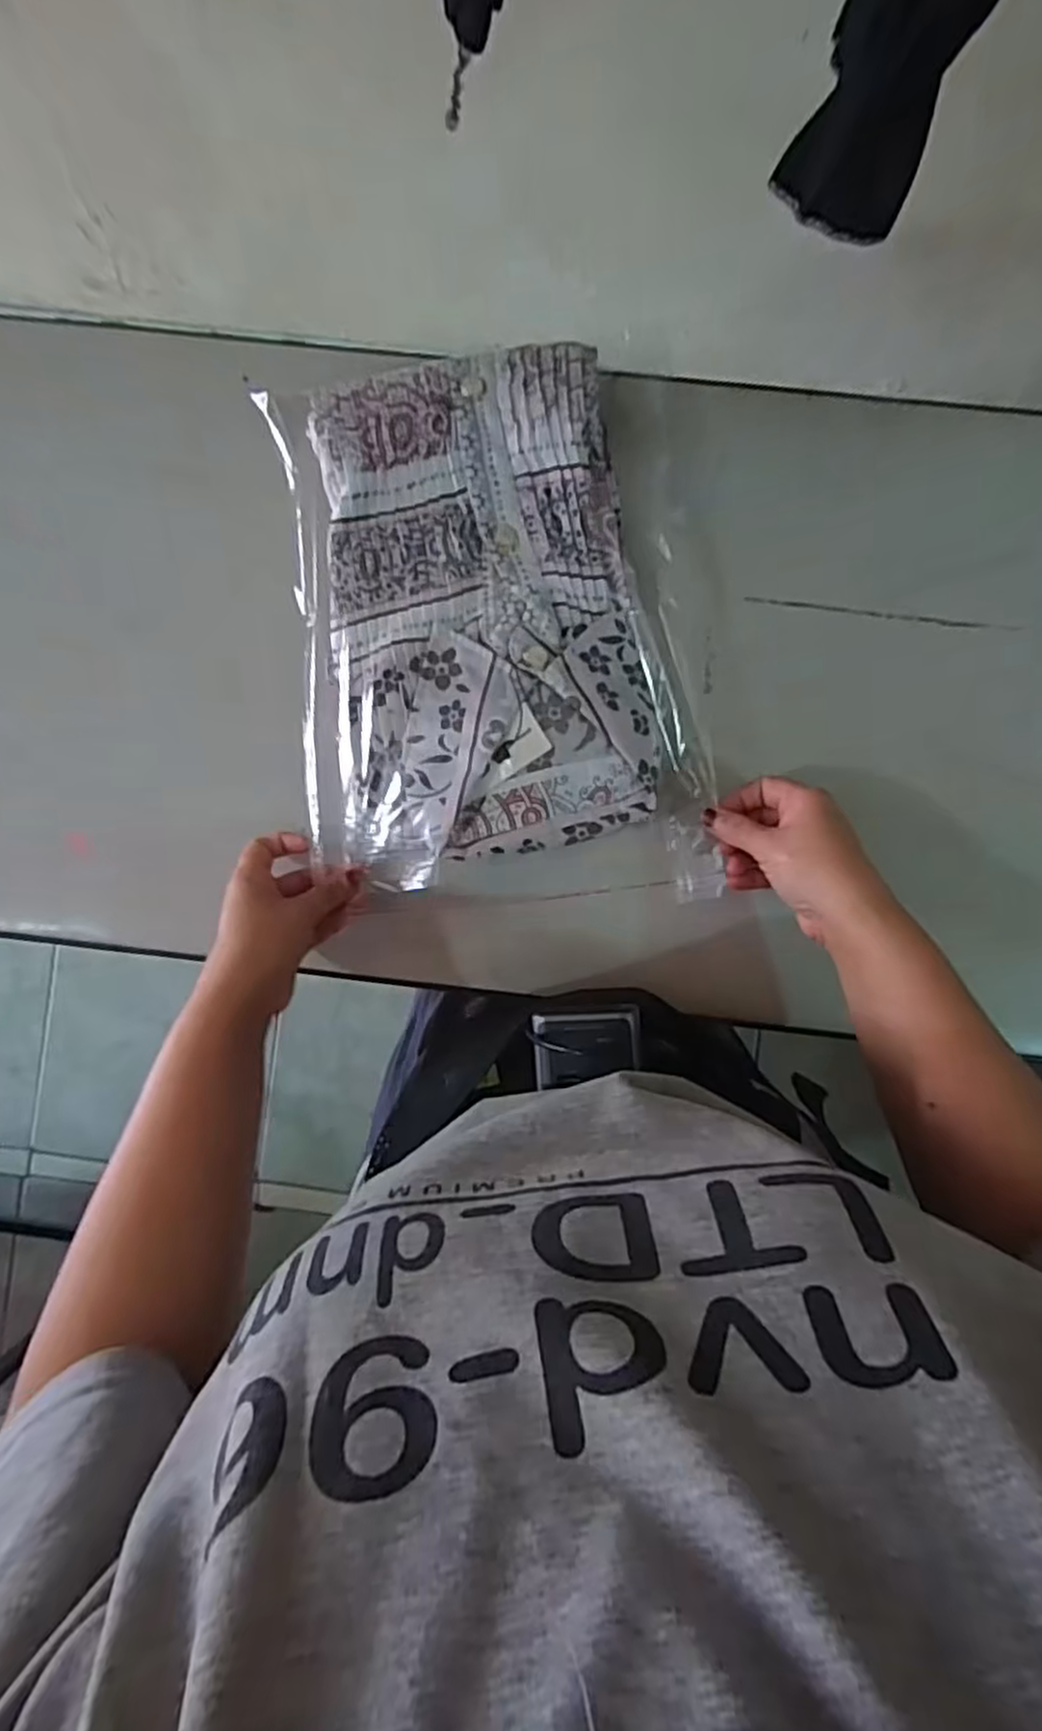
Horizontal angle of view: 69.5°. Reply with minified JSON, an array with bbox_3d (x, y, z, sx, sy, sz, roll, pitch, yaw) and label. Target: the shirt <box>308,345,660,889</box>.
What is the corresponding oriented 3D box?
[{"bbox_3d":[-0.030,-0.168,0.491,0.204,0.029,0.321,-9,88,2],"label":"shirt"}]

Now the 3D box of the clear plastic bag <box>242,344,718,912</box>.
[{"bbox_3d":[-0.018,-0.156,0.506,0.263,0.060,0.351,-4,89,2],"label":"clear plastic bag"}]

